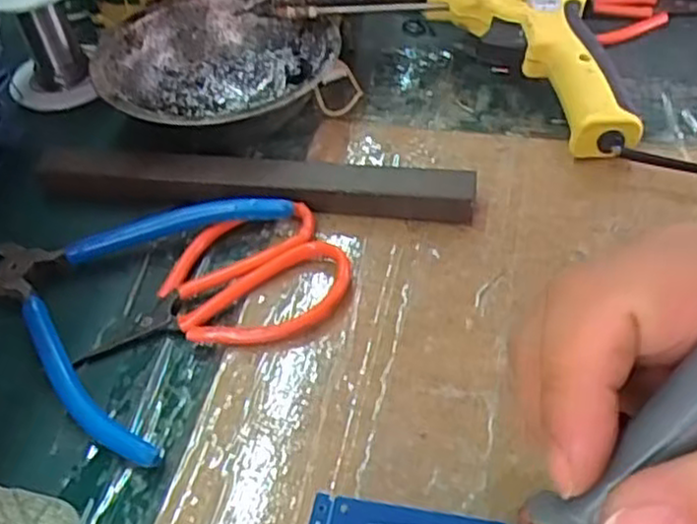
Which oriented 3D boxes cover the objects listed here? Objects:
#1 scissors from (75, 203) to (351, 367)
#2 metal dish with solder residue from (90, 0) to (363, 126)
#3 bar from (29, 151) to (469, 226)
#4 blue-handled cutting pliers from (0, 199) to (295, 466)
[{"bbox_3d":[-0.055,0.008,0.321,0.109,0.011,0.069,-8,47,-2],"label":"scissors"},{"bbox_3d":[-0.066,-0.104,0.407,0.131,0.044,0.125,-3,47,3],"label":"metal dish with solder residue"},{"bbox_3d":[-0.049,-0.038,0.357,0.215,0.018,0.024,6,49,11],"label":"bar"},{"bbox_3d":[-0.105,0.012,0.320,0.122,0.019,0.127,13,50,17],"label":"blue-handled cutting pliers"}]

